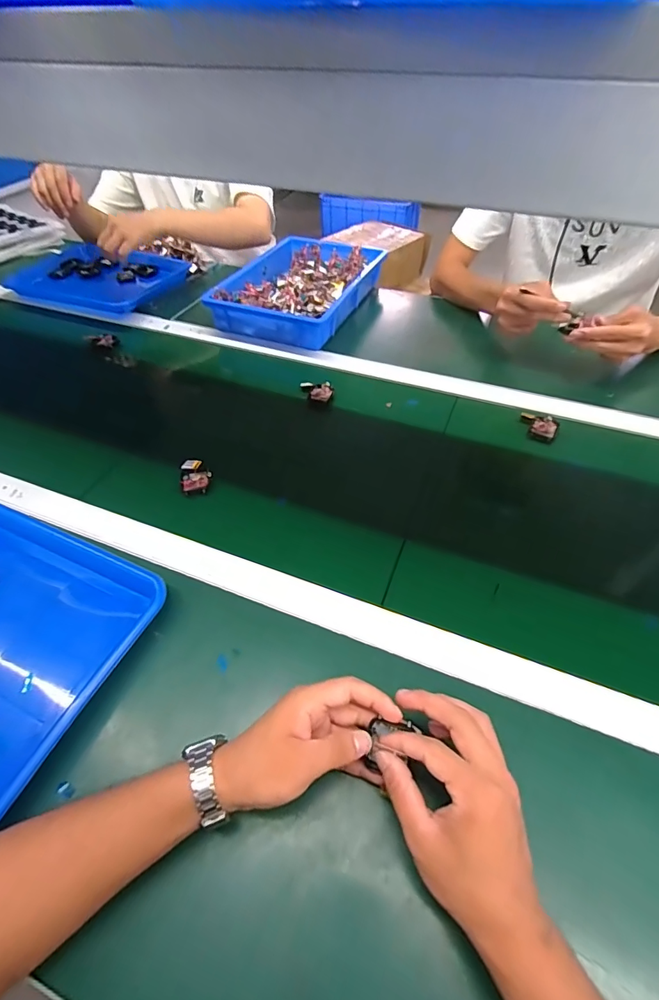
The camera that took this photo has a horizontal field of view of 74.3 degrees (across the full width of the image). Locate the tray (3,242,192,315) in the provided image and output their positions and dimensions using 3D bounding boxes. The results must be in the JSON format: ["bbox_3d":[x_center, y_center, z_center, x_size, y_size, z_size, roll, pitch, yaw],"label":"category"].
[{"bbox_3d":[-0.506,-0.491,0.967,0.360,0.048,0.252,24,53,18],"label":"tray"}]

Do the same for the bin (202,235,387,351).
[{"bbox_3d":[-0.055,-0.432,0.894,0.244,0.070,0.362,20,52,15],"label":"bin"}]

